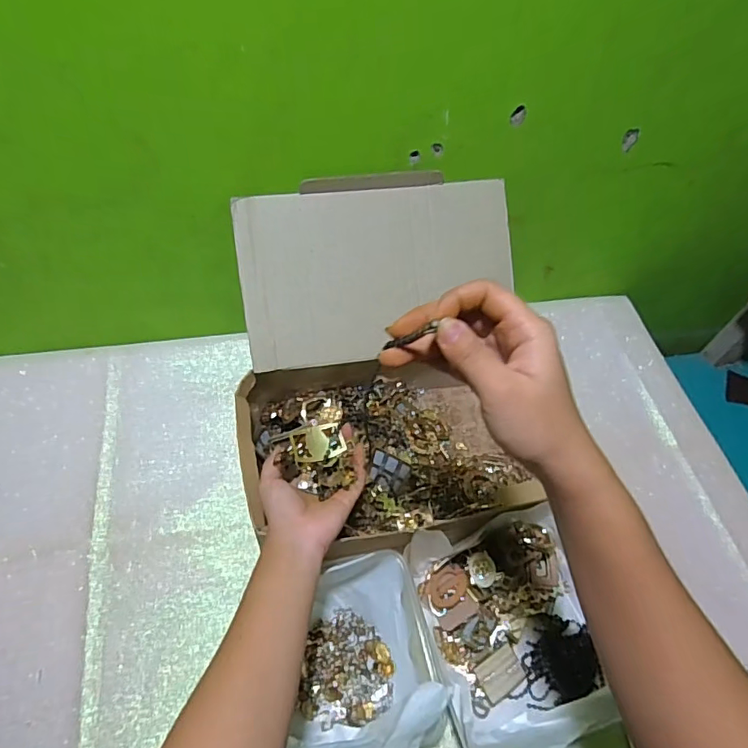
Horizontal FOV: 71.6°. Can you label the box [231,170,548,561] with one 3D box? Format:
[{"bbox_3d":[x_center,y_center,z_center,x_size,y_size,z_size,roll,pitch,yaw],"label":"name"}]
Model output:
[{"bbox_3d":[0.018,-0.005,0.579,0.325,0.223,0.355,0,55,-7],"label":"box"}]

